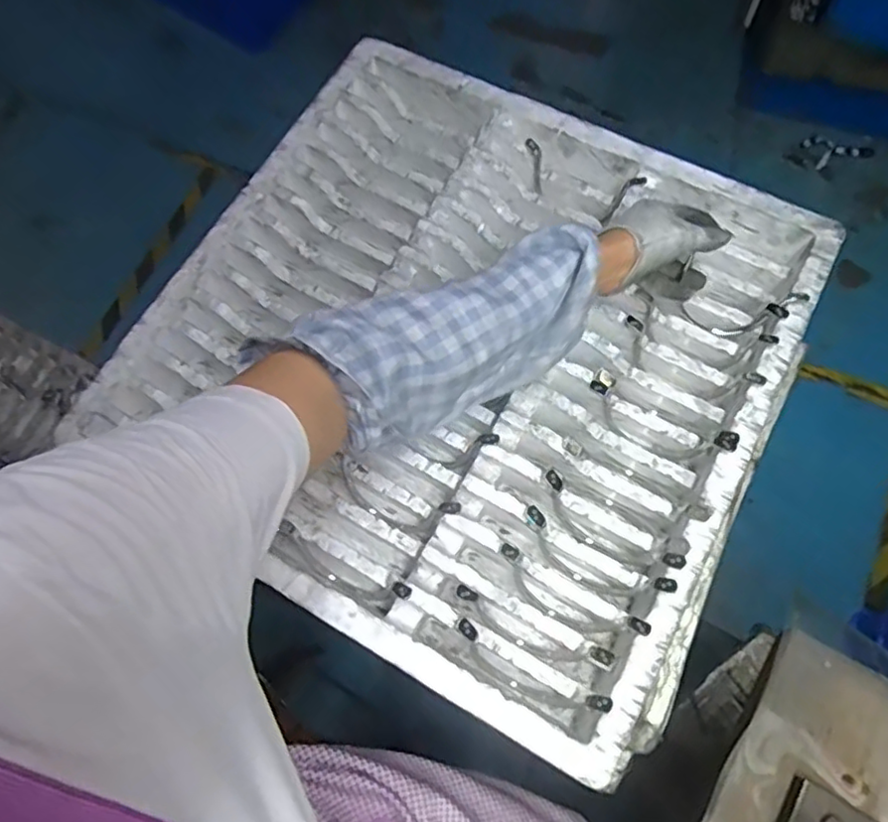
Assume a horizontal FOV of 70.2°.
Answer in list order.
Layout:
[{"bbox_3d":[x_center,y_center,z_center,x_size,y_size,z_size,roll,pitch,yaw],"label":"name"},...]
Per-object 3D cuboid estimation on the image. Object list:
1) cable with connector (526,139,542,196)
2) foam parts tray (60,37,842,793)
[{"bbox_3d":[0.098,-0.259,0.670,0.015,0.006,0.056,-9,102,-1],"label":"cable with connector"},{"bbox_3d":[0.027,-0.053,0.613,0.565,0.084,0.541,27,72,13],"label":"foam parts tray"}]

